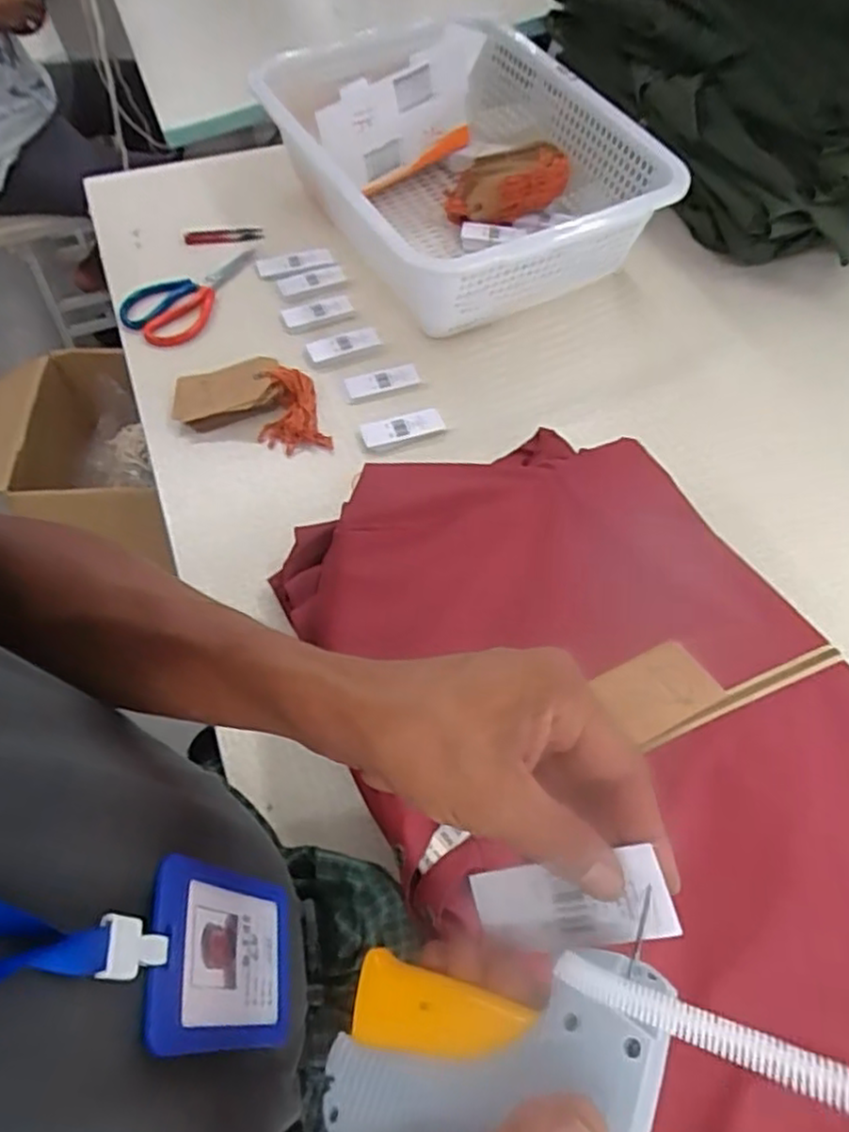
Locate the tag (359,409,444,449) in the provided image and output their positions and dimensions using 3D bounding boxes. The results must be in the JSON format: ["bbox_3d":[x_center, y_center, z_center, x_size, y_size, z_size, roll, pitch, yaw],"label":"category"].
[{"bbox_3d":[-0.023,-0.149,0.745,0.087,0.005,0.030,-16,61,-12],"label":"tag"}]

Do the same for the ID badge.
[{"bbox_3d":[-0.085,0.173,0.309,0.004,0.119,0.069,-15,55,9],"label":"ID badge"}]

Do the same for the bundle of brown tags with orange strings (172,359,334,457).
[{"bbox_3d":[-0.187,-0.173,0.743,0.161,0.031,0.098,-3,59,-4],"label":"bundle of brown tags with orange strings"}]

